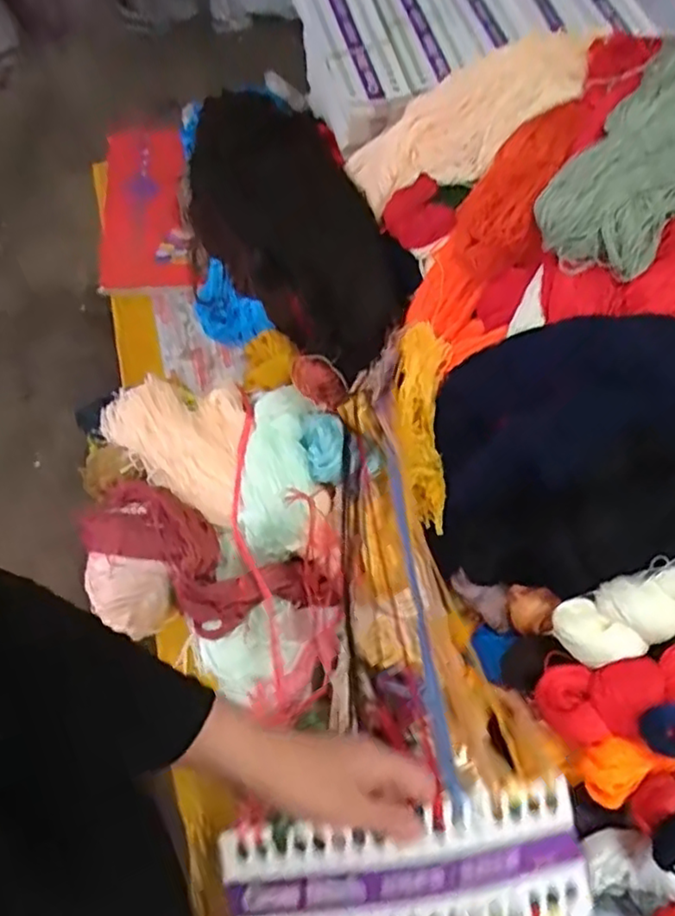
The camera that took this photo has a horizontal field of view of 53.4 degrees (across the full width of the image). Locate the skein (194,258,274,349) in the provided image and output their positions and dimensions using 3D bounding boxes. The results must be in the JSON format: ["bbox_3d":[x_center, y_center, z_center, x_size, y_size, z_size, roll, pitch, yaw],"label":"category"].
[{"bbox_3d":[-0.153,-0.208,0.960,0.116,0.063,0.077,36,71,15],"label":"skein"}]

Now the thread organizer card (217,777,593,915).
[{"bbox_3d":[0.044,0.282,0.446,0.238,0.022,0.087,-10,76,0],"label":"thread organizer card"}]

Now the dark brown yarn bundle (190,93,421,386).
[{"bbox_3d":[-0.072,-0.330,0.947,0.207,0.128,0.482,-21,68,-9],"label":"dark brown yarn bundle"}]

